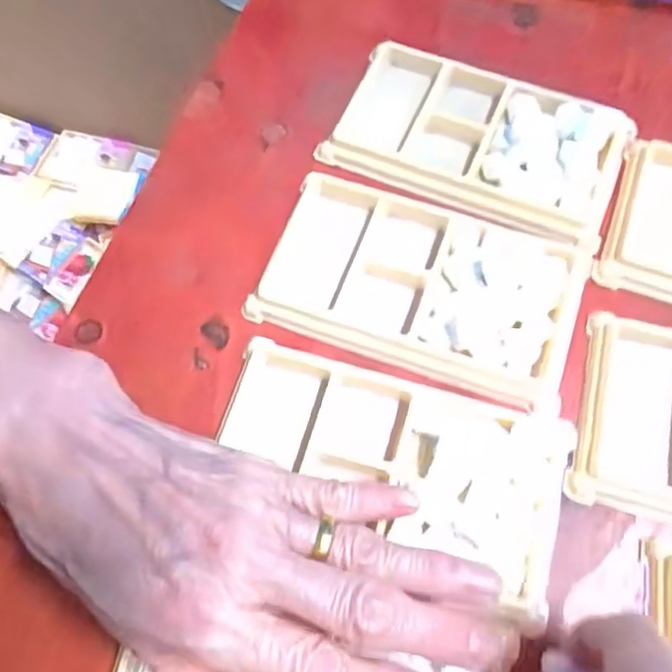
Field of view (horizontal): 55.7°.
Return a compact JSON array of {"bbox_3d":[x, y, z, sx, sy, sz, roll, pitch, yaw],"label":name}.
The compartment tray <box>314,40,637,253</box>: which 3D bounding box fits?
[{"bbox_3d":[0.067,-0.097,0.308,0.136,0.013,0.077,21,69,18],"label":"compartment tray"}]

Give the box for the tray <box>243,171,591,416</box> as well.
[{"bbox_3d":[0.035,-0.023,0.278,0.135,0.010,0.077,19,68,11],"label":"tray"}]

